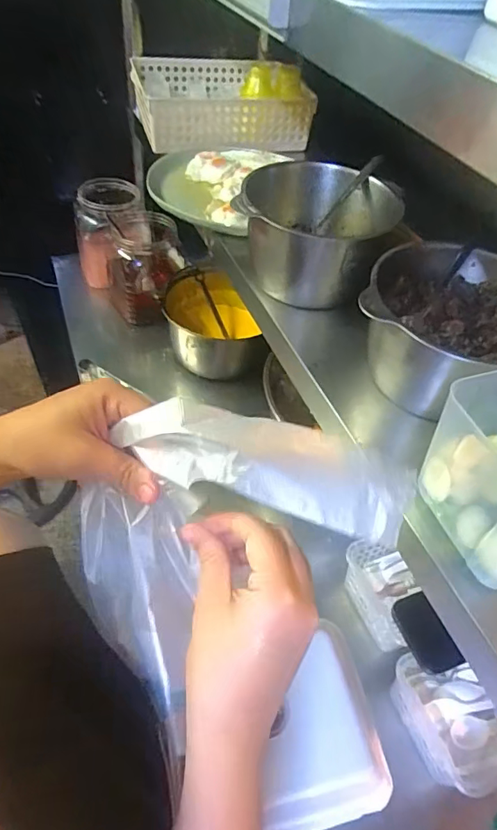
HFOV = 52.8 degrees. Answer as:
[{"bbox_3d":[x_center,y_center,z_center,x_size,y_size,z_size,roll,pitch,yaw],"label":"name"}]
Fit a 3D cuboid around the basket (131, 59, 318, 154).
[{"bbox_3d":[-0.051,-0.539,0.850,0.279,0.091,0.211,-11,52,-15],"label":"basket"}]

